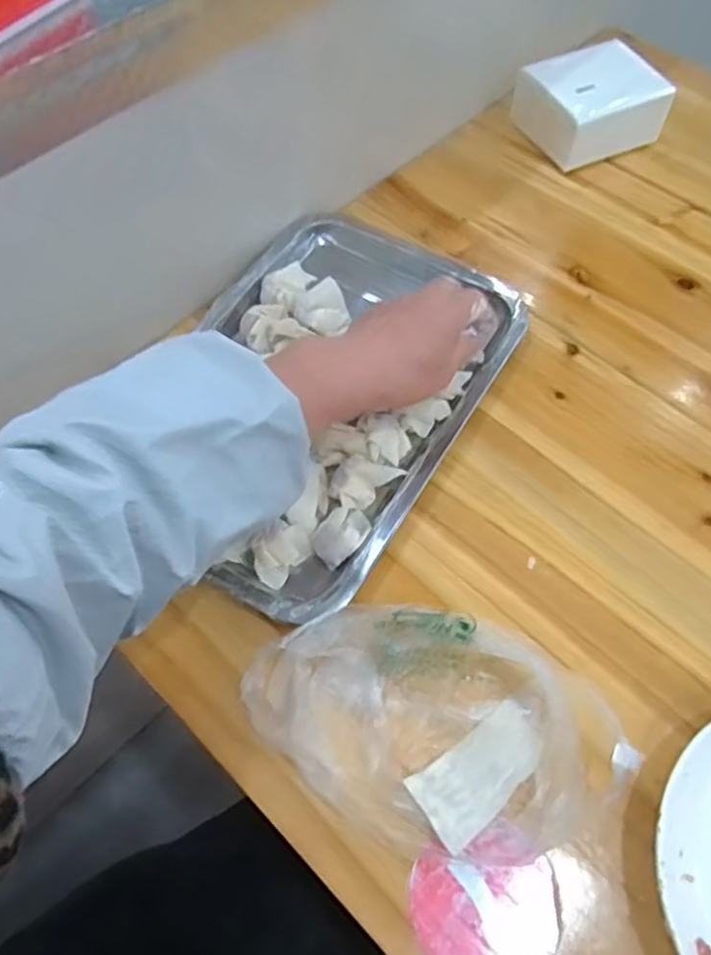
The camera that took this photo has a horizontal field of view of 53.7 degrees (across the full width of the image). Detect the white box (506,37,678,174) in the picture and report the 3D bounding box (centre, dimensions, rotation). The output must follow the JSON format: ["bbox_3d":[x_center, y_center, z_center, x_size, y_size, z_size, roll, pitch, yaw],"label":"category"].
[{"bbox_3d":[0.209,-0.334,0.631,0.114,0.056,0.092,-23,64,-14],"label":"white box"}]

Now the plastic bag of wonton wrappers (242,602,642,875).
[{"bbox_3d":[0.038,0.131,0.373,0.189,0.044,0.111,13,61,6],"label":"plastic bag of wonton wrappers"}]

